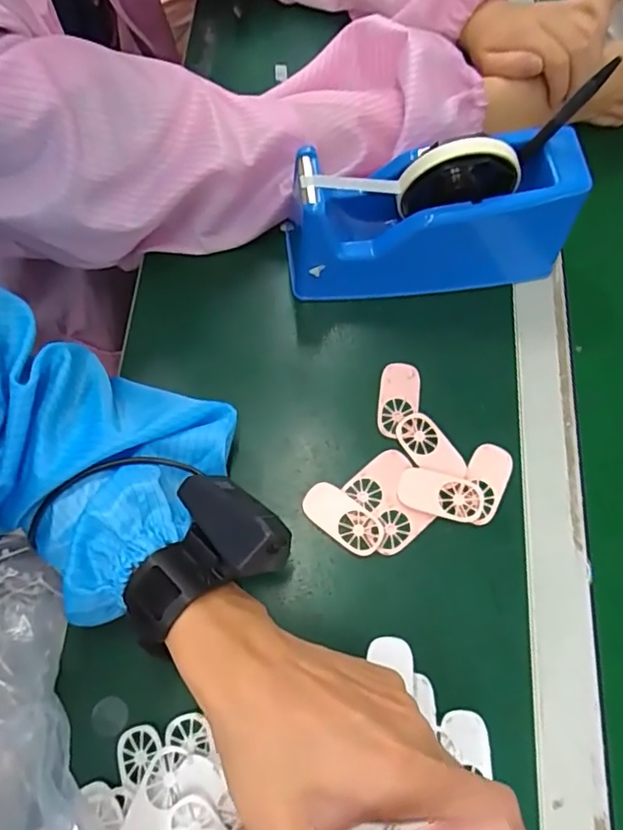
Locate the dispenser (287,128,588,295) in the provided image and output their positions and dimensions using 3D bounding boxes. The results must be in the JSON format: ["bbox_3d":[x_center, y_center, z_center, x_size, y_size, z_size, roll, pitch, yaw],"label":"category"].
[{"bbox_3d":[0.083,-0.143,0.405,0.200,0.105,0.069,-7,71,-4],"label":"dispenser"}]

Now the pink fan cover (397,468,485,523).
[{"bbox_3d":[0.089,0.054,0.385,0.058,0.004,0.030,10,71,1],"label":"pink fan cover"}]

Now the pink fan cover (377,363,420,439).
[{"bbox_3d":[0.064,-0.012,0.411,0.029,0.004,0.057,7,71,0],"label":"pink fan cover"}]

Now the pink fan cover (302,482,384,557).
[{"bbox_3d":[0.022,0.070,0.382,0.058,0.004,0.029,38,74,11],"label":"pink fan cover"}]

